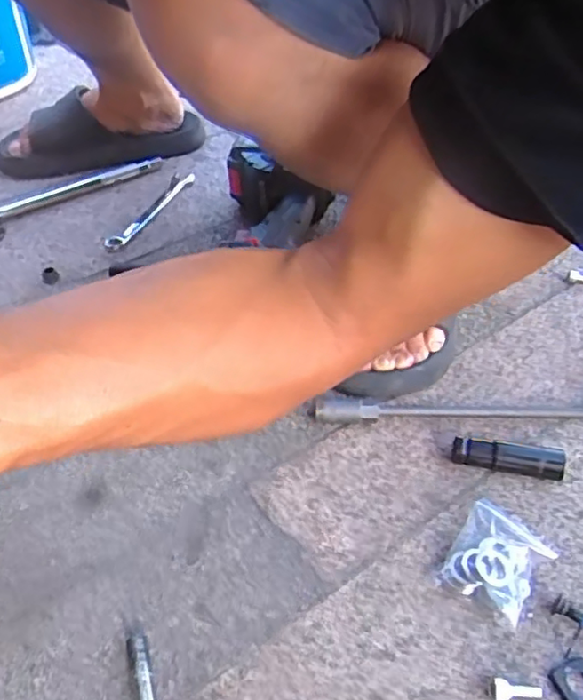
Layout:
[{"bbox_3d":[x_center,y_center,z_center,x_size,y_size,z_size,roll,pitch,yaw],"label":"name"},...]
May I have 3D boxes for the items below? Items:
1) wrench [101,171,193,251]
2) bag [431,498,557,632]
[{"bbox_3d":[-0.163,-0.164,0.724,0.030,0.009,0.166,17,47,17],"label":"wrench"},{"bbox_3d":[0.135,0.135,0.409,0.054,0.018,0.074,26,50,24],"label":"bag"}]

